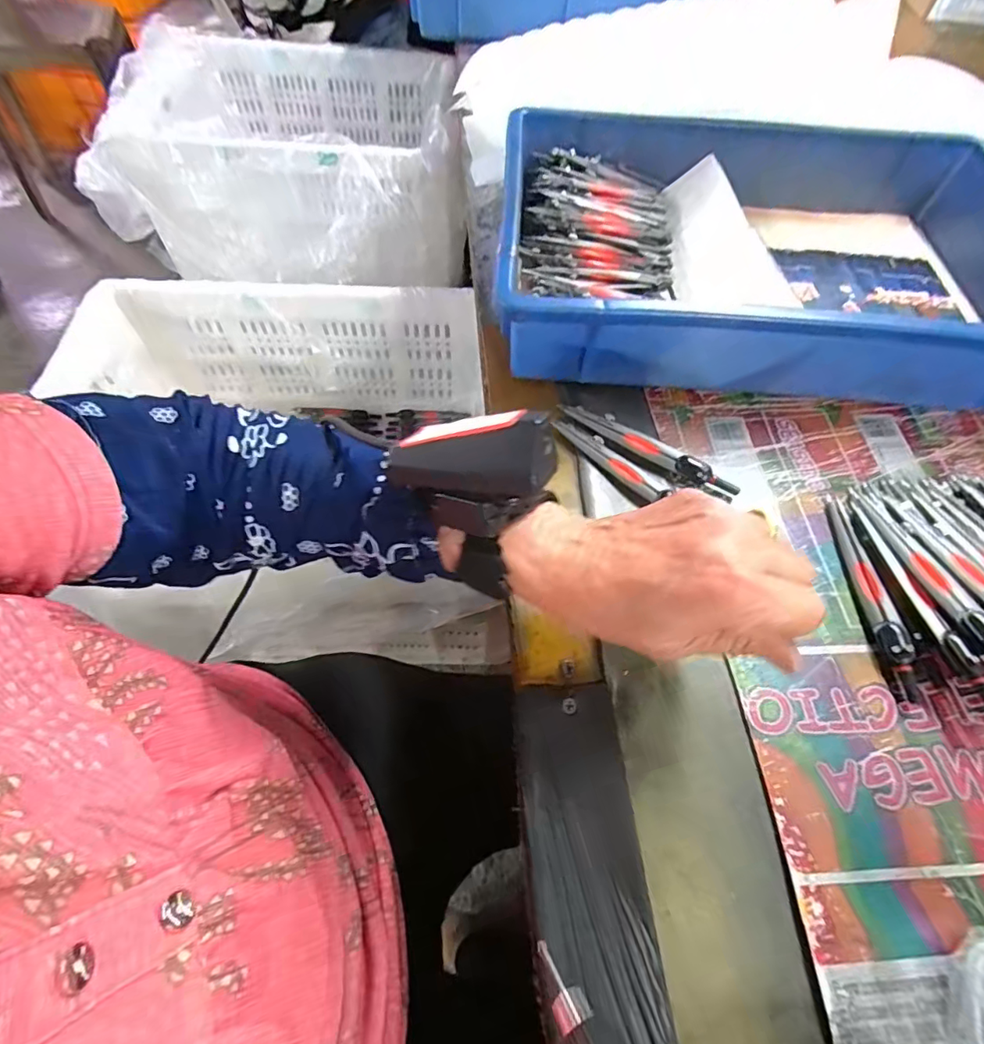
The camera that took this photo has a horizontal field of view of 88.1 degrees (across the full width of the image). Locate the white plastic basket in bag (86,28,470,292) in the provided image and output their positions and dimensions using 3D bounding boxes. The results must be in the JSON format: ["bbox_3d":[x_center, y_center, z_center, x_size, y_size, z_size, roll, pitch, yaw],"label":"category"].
[{"bbox_3d":[-0.331,-0.613,0.846,0.558,0.211,0.408,0,59,-3],"label":"white plastic basket in bag"}]

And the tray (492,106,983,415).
[{"bbox_3d":[0.222,-0.216,0.409,0.420,0.078,0.269,4,60,1],"label":"tray"}]

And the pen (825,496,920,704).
[{"bbox_3d":[0.222,0.038,0.301,0.013,0.015,0.127,-2,60,-3],"label":"pen"}]

